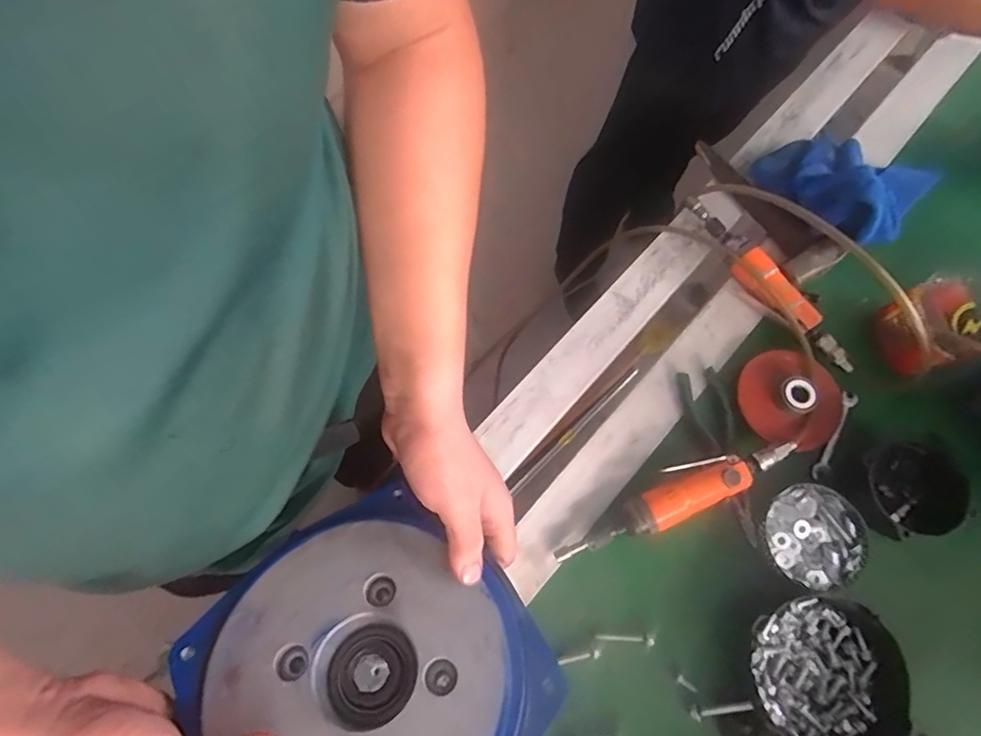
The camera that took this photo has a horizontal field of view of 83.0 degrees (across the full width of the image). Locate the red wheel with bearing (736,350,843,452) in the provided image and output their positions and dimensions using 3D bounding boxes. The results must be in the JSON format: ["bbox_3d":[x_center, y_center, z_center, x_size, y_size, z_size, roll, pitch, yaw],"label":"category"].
[{"bbox_3d":[0.333,0.035,0.609,0.105,0.036,0.105,0,70,0],"label":"red wheel with bearing"}]

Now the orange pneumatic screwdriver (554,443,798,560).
[{"bbox_3d":[0.189,0.133,0.573,0.261,0.034,0.050,-24,72,-9],"label":"orange pneumatic screwdriver"}]

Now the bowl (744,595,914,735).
[{"bbox_3d":[0.306,0.288,0.510,0.133,0.045,0.134,0,70,0],"label":"bowl"}]

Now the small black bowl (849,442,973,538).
[{"bbox_3d":[0.420,0.122,0.563,0.083,0.059,0.087,0,70,0],"label":"small black bowl"}]

